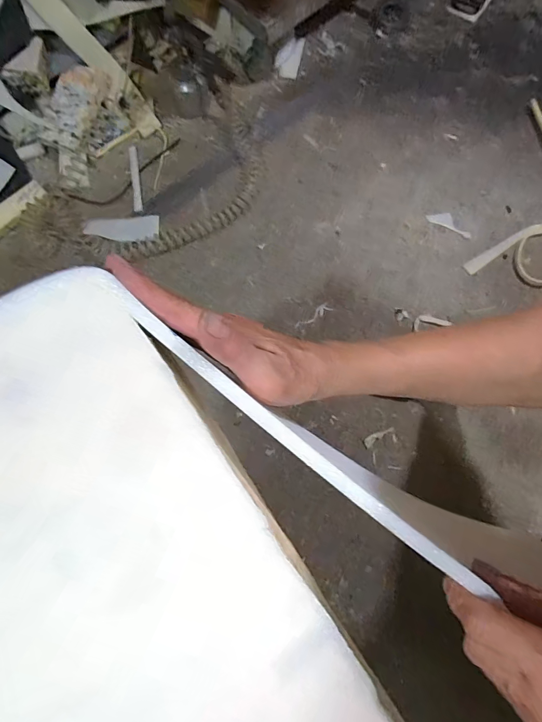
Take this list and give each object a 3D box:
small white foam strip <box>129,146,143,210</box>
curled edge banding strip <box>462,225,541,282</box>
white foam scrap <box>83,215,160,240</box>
[{"bbox_3d":[-0.387,-0.524,1.135,0.025,0.011,0.207,-8,79,-2],"label":"small white foam strip"},{"bbox_3d":[0.714,-0.280,1.082,0.332,0.023,0.163,-29,80,-6],"label":"curled edge banding strip"},{"bbox_3d":[-0.412,-0.370,1.102,0.202,0.008,0.073,0,78,0],"label":"white foam scrap"}]

